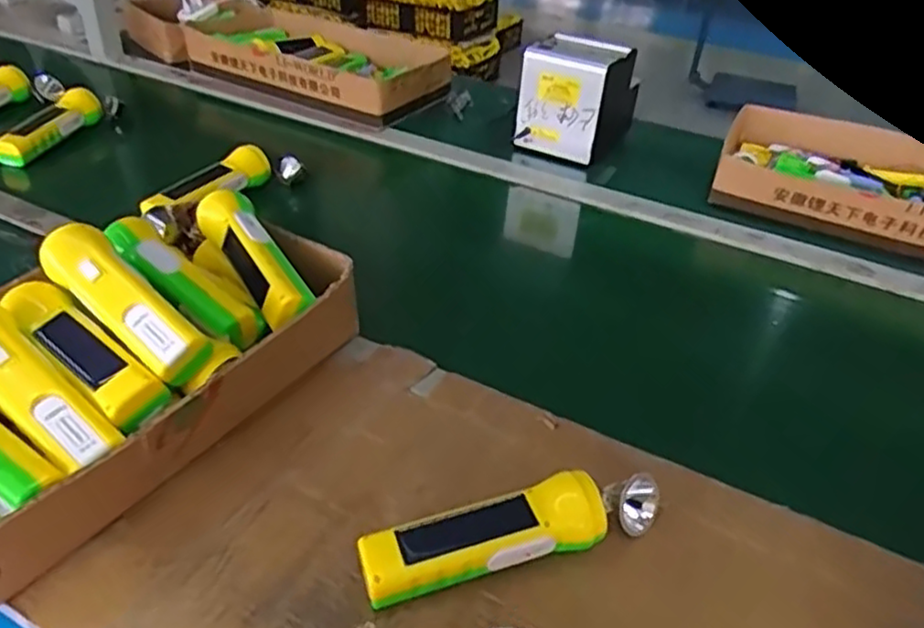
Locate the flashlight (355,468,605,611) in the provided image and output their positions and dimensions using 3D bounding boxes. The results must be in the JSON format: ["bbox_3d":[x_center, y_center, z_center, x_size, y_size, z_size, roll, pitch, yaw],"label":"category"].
[{"bbox_3d":[0.014,0.152,0.474,0.163,0.047,0.042,-9,38,-16],"label":"flashlight"}]

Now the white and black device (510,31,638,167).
[{"bbox_3d":[0.171,-0.325,1.040,0.135,0.134,0.151,18,39,19],"label":"white and black device"}]

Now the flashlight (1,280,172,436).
[{"bbox_3d":[-0.280,0.029,0.518,0.168,0.041,0.042,28,43,30],"label":"flashlight"}]

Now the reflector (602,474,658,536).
[{"bbox_3d":[0.124,0.139,0.517,0.040,0.036,0.039,2,37,-1],"label":"reflector"}]

